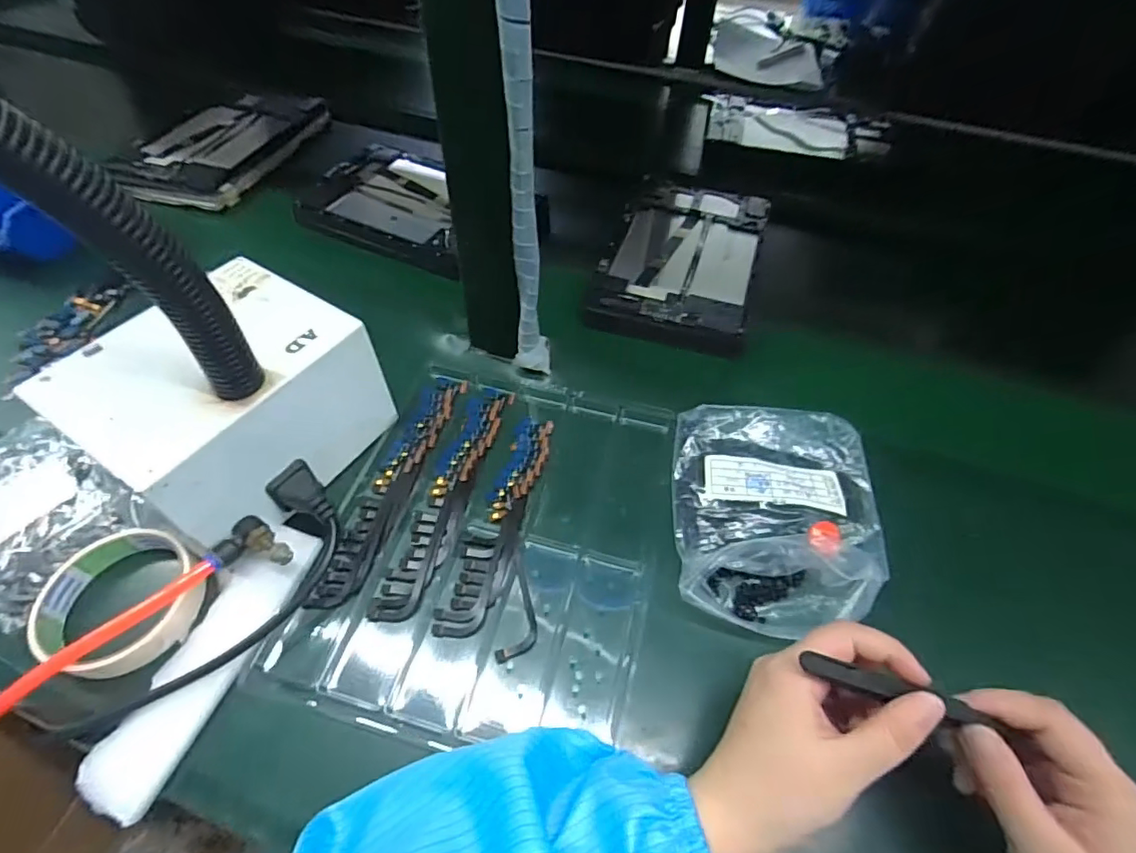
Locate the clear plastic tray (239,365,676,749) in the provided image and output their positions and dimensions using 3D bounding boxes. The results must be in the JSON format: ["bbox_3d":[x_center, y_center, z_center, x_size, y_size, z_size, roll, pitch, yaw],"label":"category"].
[{"bbox_3d":[-0.051,0.070,0.378,0.212,0.009,0.258,12,54,6],"label":"clear plastic tray"}]

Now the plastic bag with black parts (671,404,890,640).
[{"bbox_3d":[0.148,0.057,0.381,0.141,0.023,0.164,6,53,1],"label":"plastic bag with black parts"}]

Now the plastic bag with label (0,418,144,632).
[{"bbox_3d":[-0.378,0.057,0.378,0.138,0.014,0.097,30,57,18],"label":"plastic bag with label"}]

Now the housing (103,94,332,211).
[{"bbox_3d":[-0.419,-0.358,0.673,0.156,0.021,0.268,12,53,7],"label":"housing"}]

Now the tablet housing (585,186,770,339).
[{"bbox_3d":[0.119,-0.180,0.554,0.144,0.013,0.245,17,55,9],"label":"tablet housing"}]

